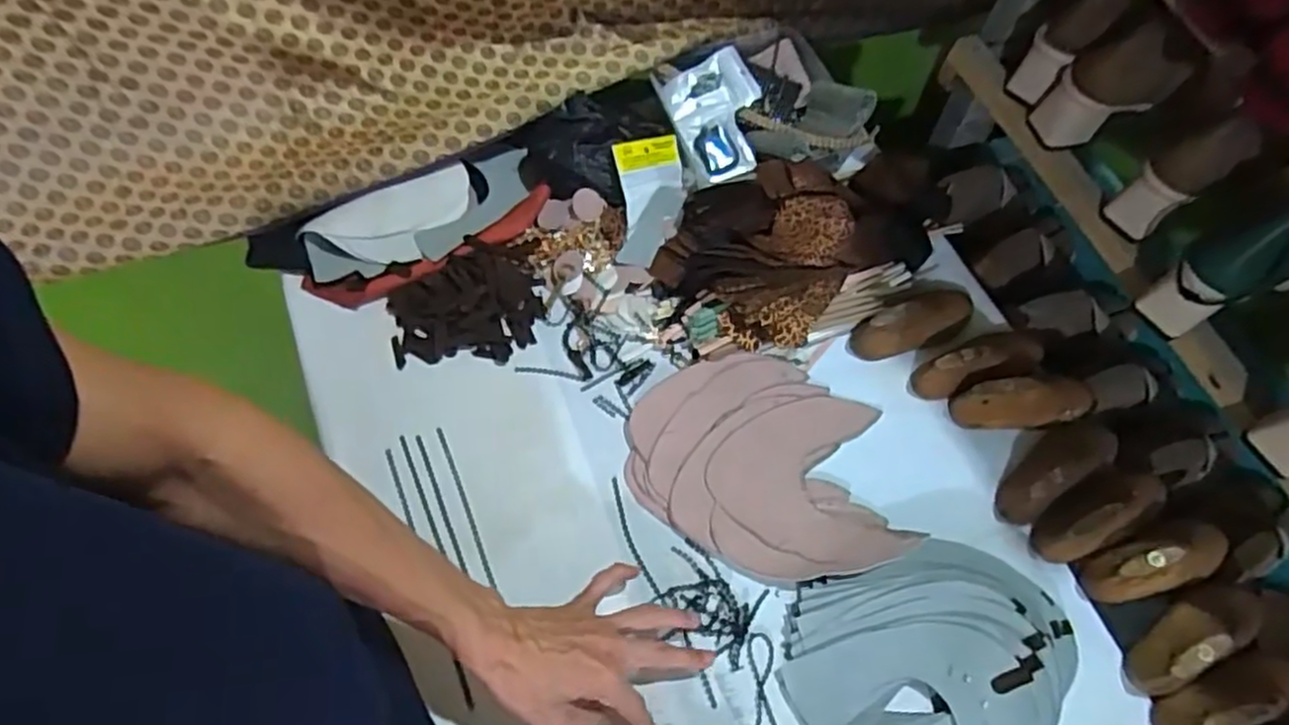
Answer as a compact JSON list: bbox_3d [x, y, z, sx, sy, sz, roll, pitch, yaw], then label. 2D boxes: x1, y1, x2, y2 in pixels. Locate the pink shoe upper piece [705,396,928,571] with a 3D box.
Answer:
[{"bbox_3d":[0.145,0.106,0.654,0.166,0.022,0.167,-1,57,-4],"label":"pink shoe upper piece"}]

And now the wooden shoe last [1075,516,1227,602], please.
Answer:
[{"bbox_3d":[0.444,0.165,0.610,0.128,0.053,0.055,-13,63,-8],"label":"wooden shoe last"}]

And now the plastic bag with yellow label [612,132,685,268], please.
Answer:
[{"bbox_3d":[0.008,-0.172,0.761,0.079,0.012,0.135,-4,92,-24],"label":"plastic bag with yellow label"}]

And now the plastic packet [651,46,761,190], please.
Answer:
[{"bbox_3d":[0.083,-0.275,0.806,0.100,0.020,0.145,-18,85,-4],"label":"plastic packet"}]

